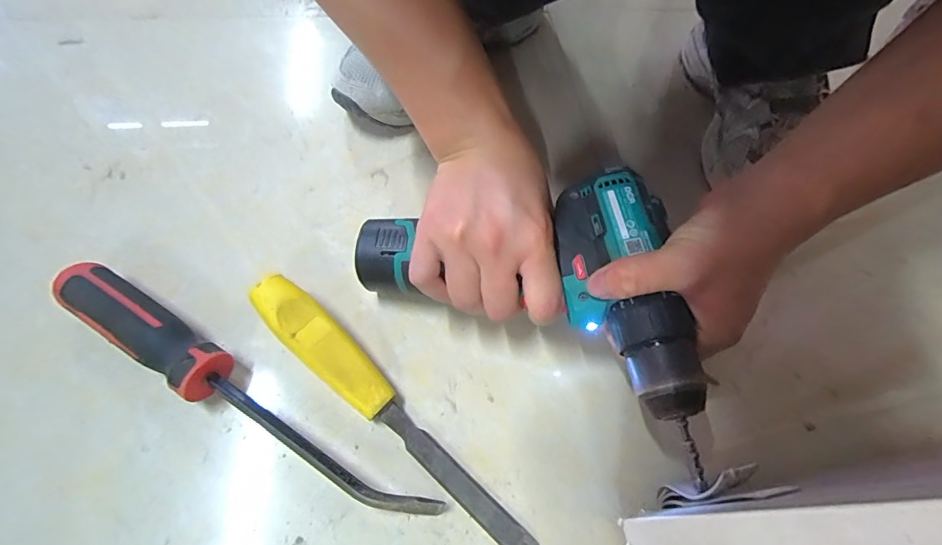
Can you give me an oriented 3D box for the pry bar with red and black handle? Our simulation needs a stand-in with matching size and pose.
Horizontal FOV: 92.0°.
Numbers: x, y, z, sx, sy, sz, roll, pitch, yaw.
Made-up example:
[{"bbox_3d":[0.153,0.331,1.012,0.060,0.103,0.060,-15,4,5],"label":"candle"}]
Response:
[{"bbox_3d":[-0.145,0.074,0.279,0.279,0.035,0.034,29,63,12],"label":"pry bar with red and black handle"}]

